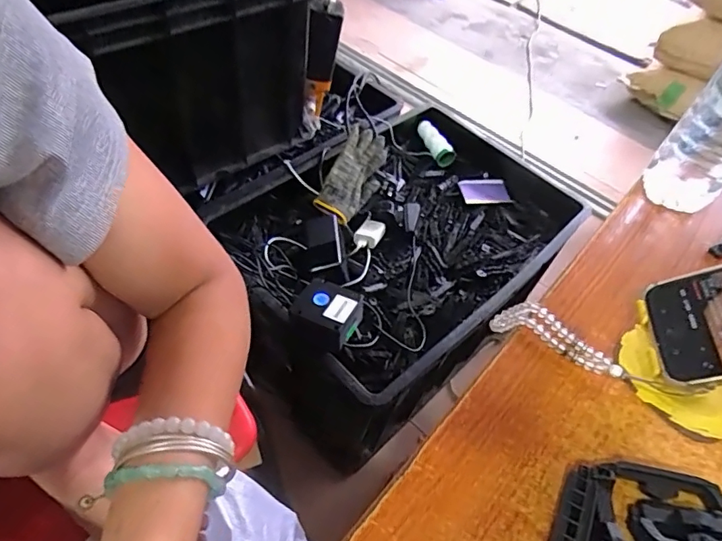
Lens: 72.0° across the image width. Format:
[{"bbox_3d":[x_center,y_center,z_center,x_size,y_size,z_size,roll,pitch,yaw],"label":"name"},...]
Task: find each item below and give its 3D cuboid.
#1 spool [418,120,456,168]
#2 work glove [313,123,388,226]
[{"bbox_3d":[0.154,-0.271,1.036,0.037,0.040,0.120,-21,69,-23],"label":"spool"},{"bbox_3d":[-0.010,-0.179,0.907,0.032,0.104,0.215,0,61,40],"label":"work glove"}]

